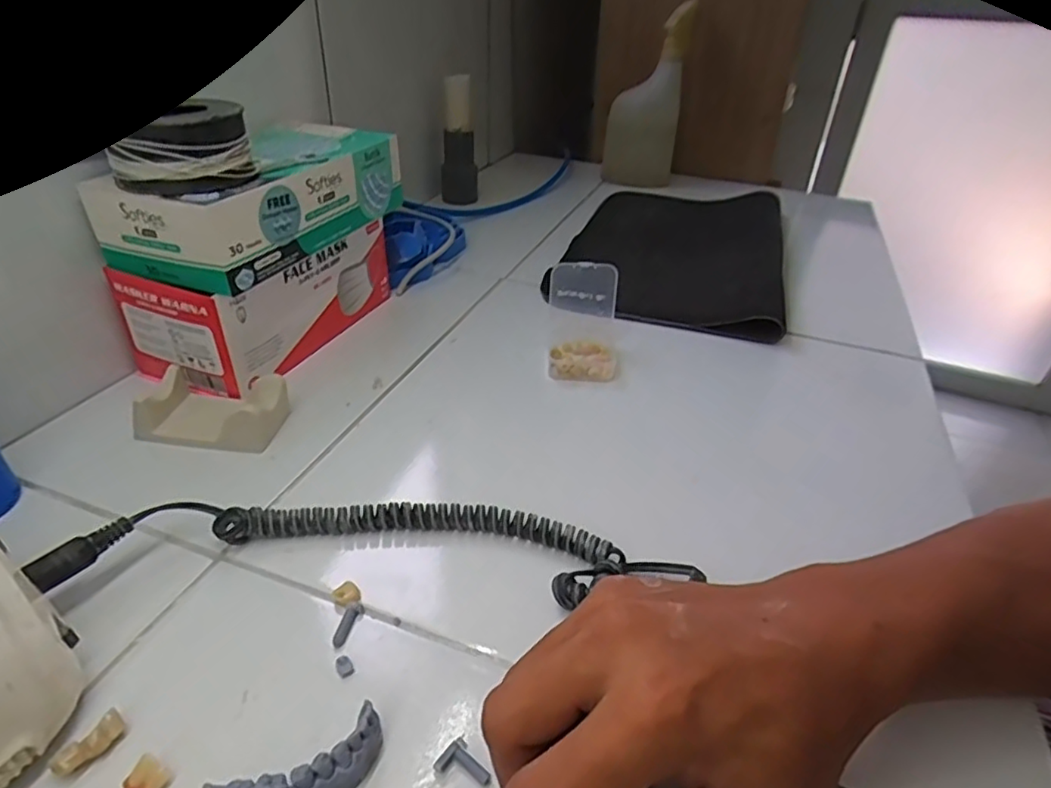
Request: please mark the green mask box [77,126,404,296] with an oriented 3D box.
[{"bbox_3d":[-0.198,-0.152,0.466,0.107,0.060,0.204,16,37,18],"label":"green mask box"}]

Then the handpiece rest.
[{"bbox_3d":[-0.212,0.007,0.421,0.087,0.035,0.059,6,35,5],"label":"handpiece rest"}]

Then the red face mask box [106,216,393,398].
[{"bbox_3d":[-0.208,-0.088,0.506,0.107,0.080,0.199,16,37,18],"label":"red face mask box"}]

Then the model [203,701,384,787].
[{"bbox_3d":[-0.086,0.149,0.236,0.063,0.019,0.022,-18,40,-28],"label":"model"}]

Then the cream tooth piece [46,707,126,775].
[{"bbox_3d":[-0.177,0.143,0.247,0.010,0.009,0.026,22,39,26],"label":"cream tooth piece"}]

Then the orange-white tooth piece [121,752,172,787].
[{"bbox_3d":[-0.149,0.151,0.238,0.013,0.010,0.014,2,35,-1],"label":"orange-white tooth piece"}]

